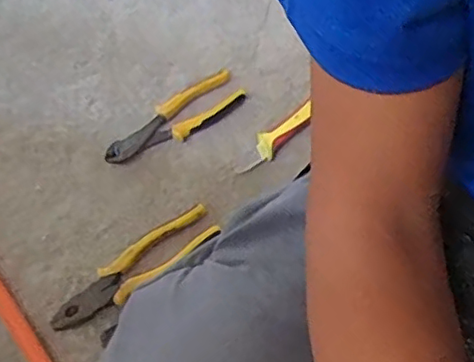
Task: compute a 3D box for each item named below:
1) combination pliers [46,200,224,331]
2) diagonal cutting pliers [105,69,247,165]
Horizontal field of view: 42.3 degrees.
[{"bbox_3d":[-0.118,0.102,0.714,0.214,0.014,0.051,-34,68,-18],"label":"combination pliers"},{"bbox_3d":[-0.083,-0.083,0.812,0.204,0.018,0.066,-30,67,-16],"label":"diagonal cutting pliers"}]

